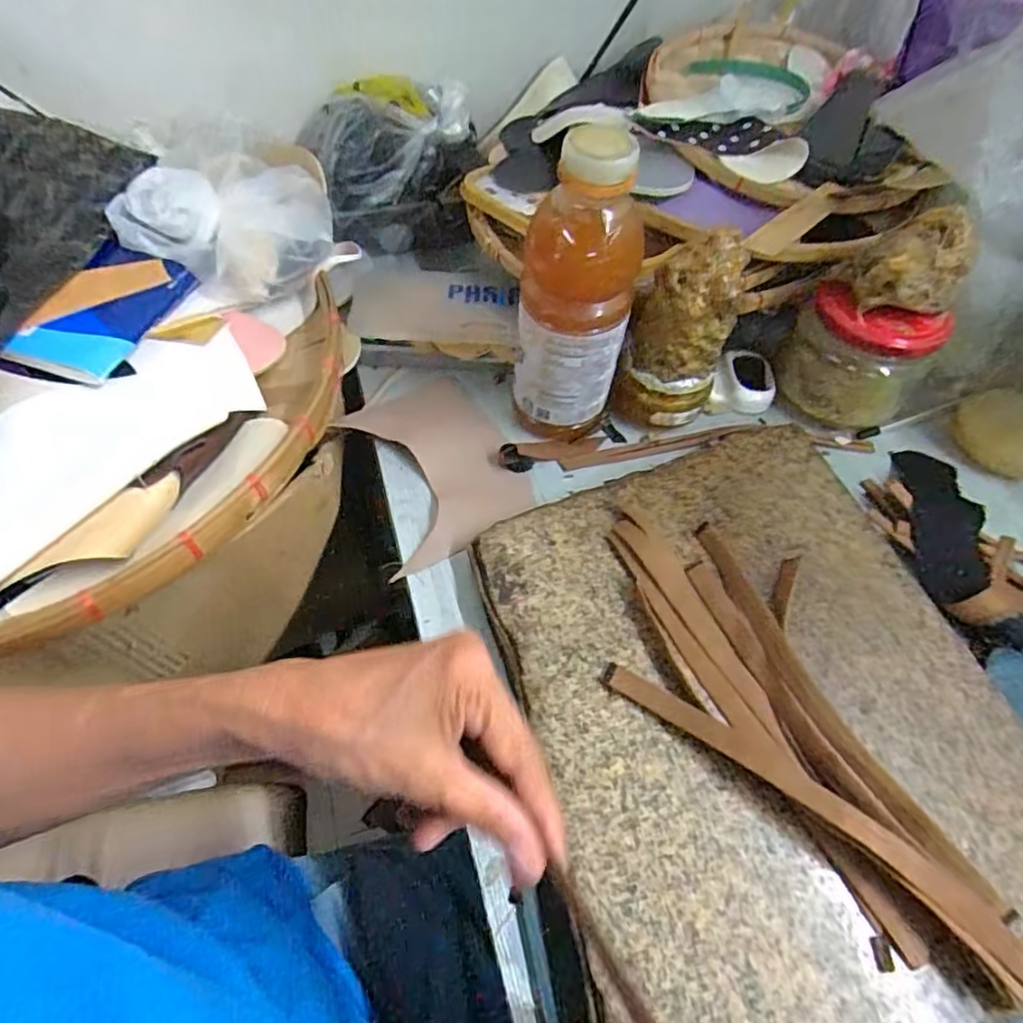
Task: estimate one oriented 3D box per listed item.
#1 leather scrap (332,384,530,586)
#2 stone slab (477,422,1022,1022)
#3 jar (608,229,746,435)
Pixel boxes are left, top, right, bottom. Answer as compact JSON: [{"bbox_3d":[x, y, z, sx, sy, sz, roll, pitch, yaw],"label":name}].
[{"bbox_3d":[-0.056,-0.034,0.445,0.104,0.008,0.148,-22,61,-18],"label":"leather scrap"},{"bbox_3d":[0.127,0.098,0.333,0.257,0.019,0.310,-13,58,-10],"label":"stone slab"},{"bbox_3d":[0.116,-0.124,0.423,0.065,0.120,0.065,1,57,-1],"label":"jar"}]

